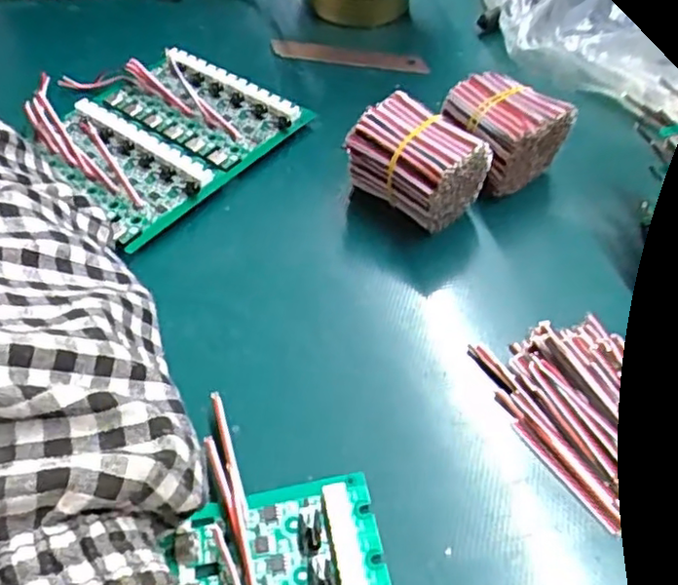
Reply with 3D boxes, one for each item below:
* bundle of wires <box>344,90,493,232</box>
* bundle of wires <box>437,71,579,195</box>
[{"bbox_3d":[0.034,-0.055,0.286,0.054,0.047,0.033,33,60,25],"label":"bundle of wires"},{"bbox_3d":[0.076,-0.075,0.302,0.043,0.040,0.046,-24,54,-16],"label":"bundle of wires"}]

